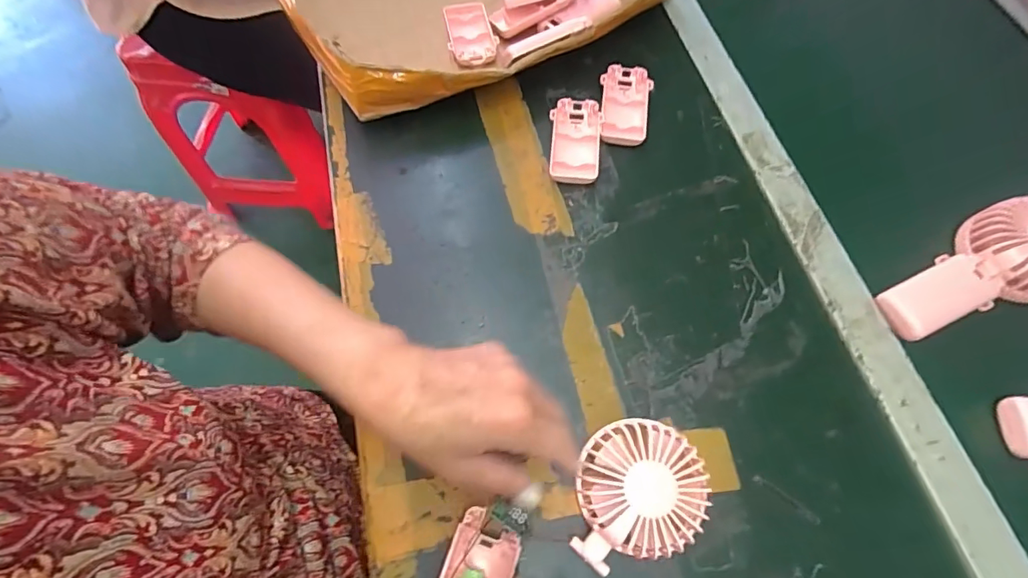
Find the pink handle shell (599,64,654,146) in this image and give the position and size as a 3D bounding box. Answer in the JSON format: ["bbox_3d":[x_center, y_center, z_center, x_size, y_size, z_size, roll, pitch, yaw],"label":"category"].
[{"bbox_3d":[0.111,-0.185,0.489,0.050,0.017,0.094,5,66,1],"label":"pink handle shell"}]

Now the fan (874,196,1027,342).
[{"bbox_3d":[0.392,-0.018,0.404,0.173,0.041,0.085,-20,68,-11],"label":"fan"}]

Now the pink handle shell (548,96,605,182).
[{"bbox_3d":[0.059,-0.144,0.470,0.048,0.016,0.093,2,66,-1],"label":"pink handle shell"}]

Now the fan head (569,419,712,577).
[{"bbox_3d":[0.085,0.139,0.330,0.080,0.052,0.092,7,66,2],"label":"fan head"}]

